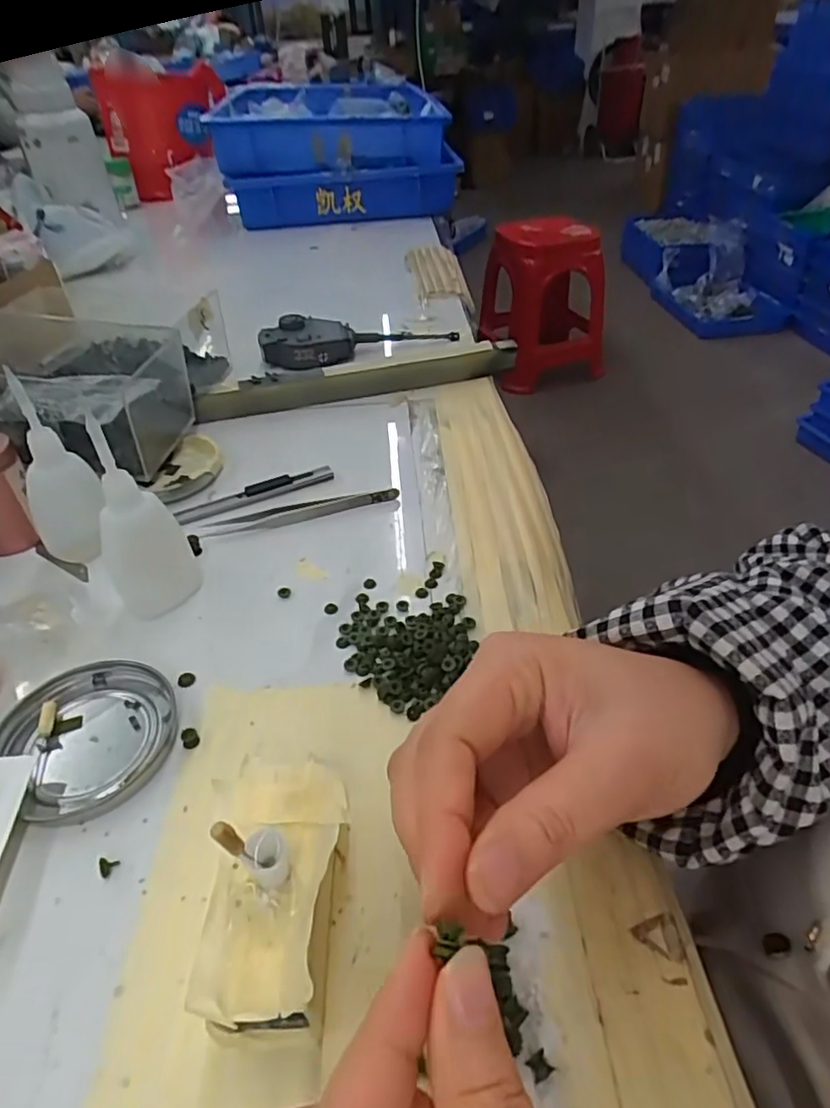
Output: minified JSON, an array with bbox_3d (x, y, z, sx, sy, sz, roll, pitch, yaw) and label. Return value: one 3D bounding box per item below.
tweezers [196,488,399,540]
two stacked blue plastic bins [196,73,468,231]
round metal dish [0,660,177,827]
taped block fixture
[{"bbox_3d":[-0.074,-0.027,0.405,0.127,0.010,0.015,-9,41,-8],"label":"tweezers"},{"bbox_3d":[-0.156,-0.704,1.082,0.347,0.152,0.486,-9,41,-9],"label":"two stacked blue plastic bins"},{"bbox_3d":[-0.148,0.080,0.285,0.077,0.008,0.072,-1,41,1],"label":"round metal dish"},{"bbox_3d":[-0.047,0.114,0.213,0.044,0.047,0.084,0,41,2],"label":"taped block fixture"}]

